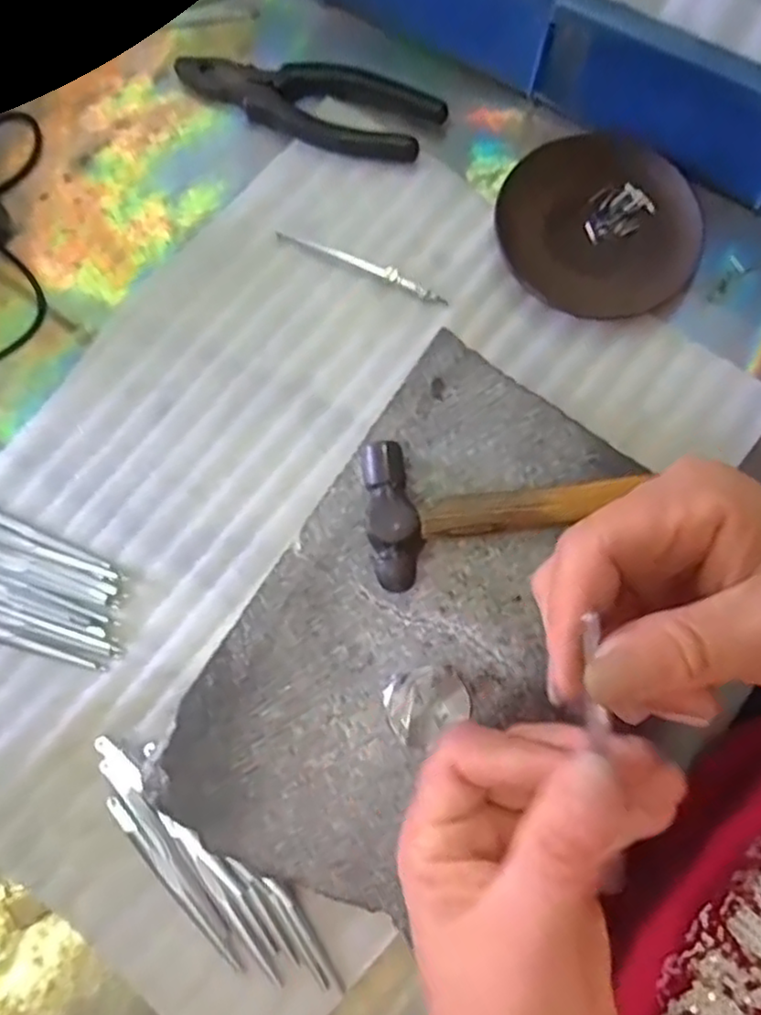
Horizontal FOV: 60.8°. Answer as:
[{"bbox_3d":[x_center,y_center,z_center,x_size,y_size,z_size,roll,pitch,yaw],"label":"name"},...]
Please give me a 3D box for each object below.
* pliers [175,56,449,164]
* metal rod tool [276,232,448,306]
[{"bbox_3d":[-0.044,-0.250,0.392,0.161,0.016,0.050,22,80,5],"label":"pliers"},{"bbox_3d":[-0.010,-0.142,0.377,0.105,0.005,0.010,25,80,5],"label":"metal rod tool"}]

